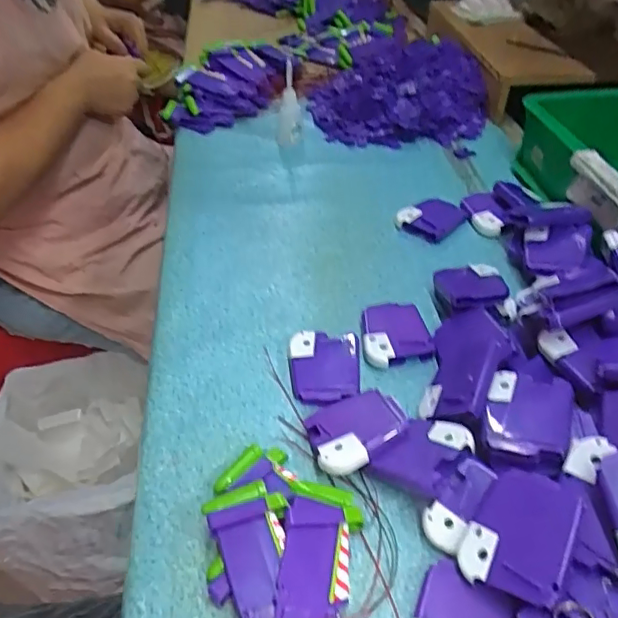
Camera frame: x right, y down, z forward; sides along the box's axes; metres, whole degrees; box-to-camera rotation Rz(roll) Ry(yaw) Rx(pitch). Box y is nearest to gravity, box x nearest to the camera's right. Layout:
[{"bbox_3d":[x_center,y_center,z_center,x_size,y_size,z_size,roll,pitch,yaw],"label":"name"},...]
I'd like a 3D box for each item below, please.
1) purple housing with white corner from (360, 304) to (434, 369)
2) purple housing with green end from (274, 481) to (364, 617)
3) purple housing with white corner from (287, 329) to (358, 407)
[{"bbox_3d":[0.067,0.017,0.434,0.053,0.011,0.064,-5,44,-2],"label":"purple housing with white corner"},{"bbox_3d":[0.006,0.140,0.295,0.043,0.010,0.095,15,48,-9],"label":"purple housing with green end"},{"bbox_3d":[0.011,0.043,0.407,0.051,0.015,0.061,0,44,3],"label":"purple housing with white corner"}]

